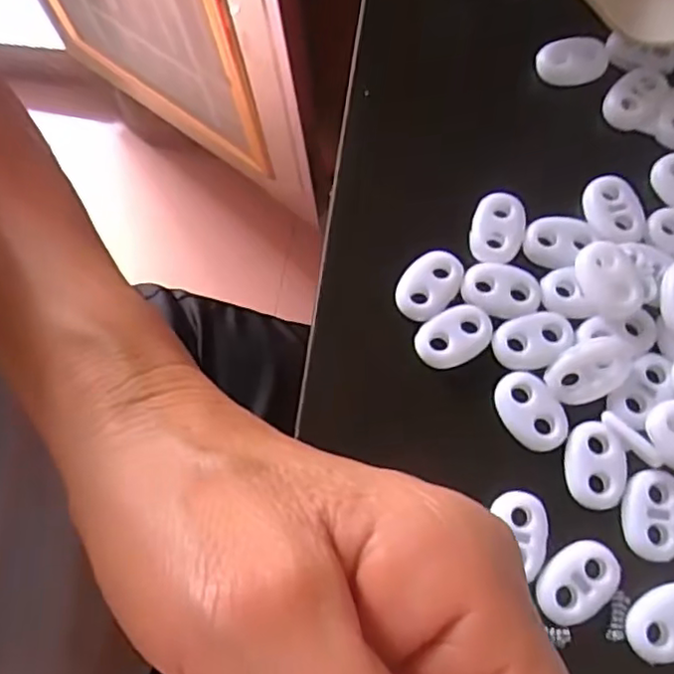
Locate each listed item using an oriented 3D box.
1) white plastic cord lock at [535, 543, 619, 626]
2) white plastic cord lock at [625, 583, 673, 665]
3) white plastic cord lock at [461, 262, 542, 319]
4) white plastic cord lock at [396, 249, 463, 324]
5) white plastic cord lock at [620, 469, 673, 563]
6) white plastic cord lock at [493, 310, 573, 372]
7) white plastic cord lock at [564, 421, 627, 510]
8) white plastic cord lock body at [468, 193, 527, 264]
[{"bbox_3d":[0.061,0.062,0.164,0.023,0.004,0.015,-37,75,-10],"label":"white plastic cord lock"},{"bbox_3d":[0.083,0.070,0.160,0.022,0.004,0.015,-25,73,-7],"label":"white plastic cord lock"},{"bbox_3d":[0.048,-0.015,0.187,0.022,0.004,0.016,20,75,10],"label":"white plastic cord lock"},{"bbox_3d":[0.027,-0.015,0.191,0.014,0.004,0.022,40,77,13],"label":"white plastic cord lock"},{"bbox_3d":[0.082,0.045,0.167,0.016,0.004,0.022,5,72,3],"label":"white plastic cord lock"},{"bbox_3d":[0.056,0.001,0.184,0.023,0.005,0.015,-17,72,-4],"label":"white plastic cord lock"},{"bbox_3d":[0.069,0.034,0.173,0.015,0.004,0.022,-2,72,1],"label":"white plastic cord lock"},{"bbox_3d":[0.048,-0.033,0.193,0.015,0.004,0.022,14,74,8],"label":"white plastic cord lock body"}]

